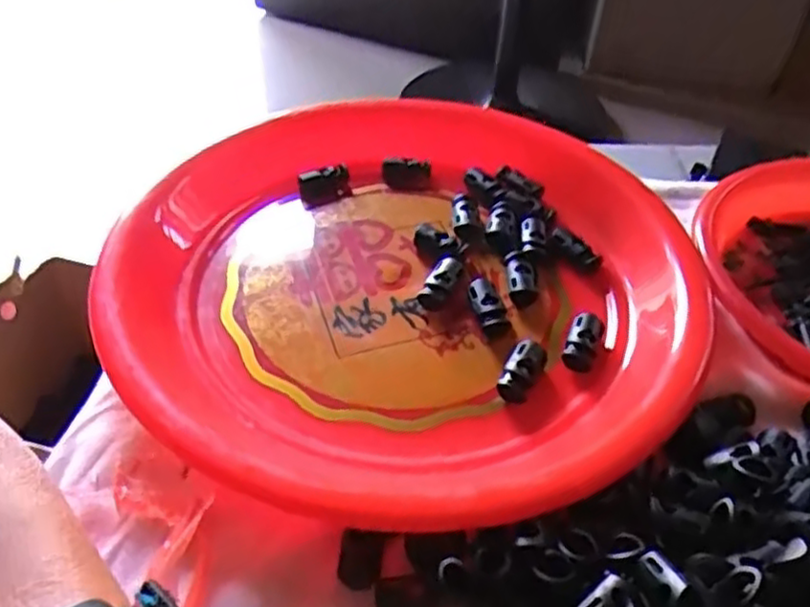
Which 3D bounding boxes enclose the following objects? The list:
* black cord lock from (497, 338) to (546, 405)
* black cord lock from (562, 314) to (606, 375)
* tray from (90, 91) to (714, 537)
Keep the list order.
[{"bbox_3d":[0.049,0.027,0.296,0.013,0.010,0.030,22,47,18],"label":"black cord lock"},{"bbox_3d":[0.077,0.016,0.308,0.013,0.007,0.030,18,46,15],"label":"black cord lock"},{"bbox_3d":[0.000,-0.017,0.323,0.248,0.029,0.252,2,44,-2],"label":"tray"}]

